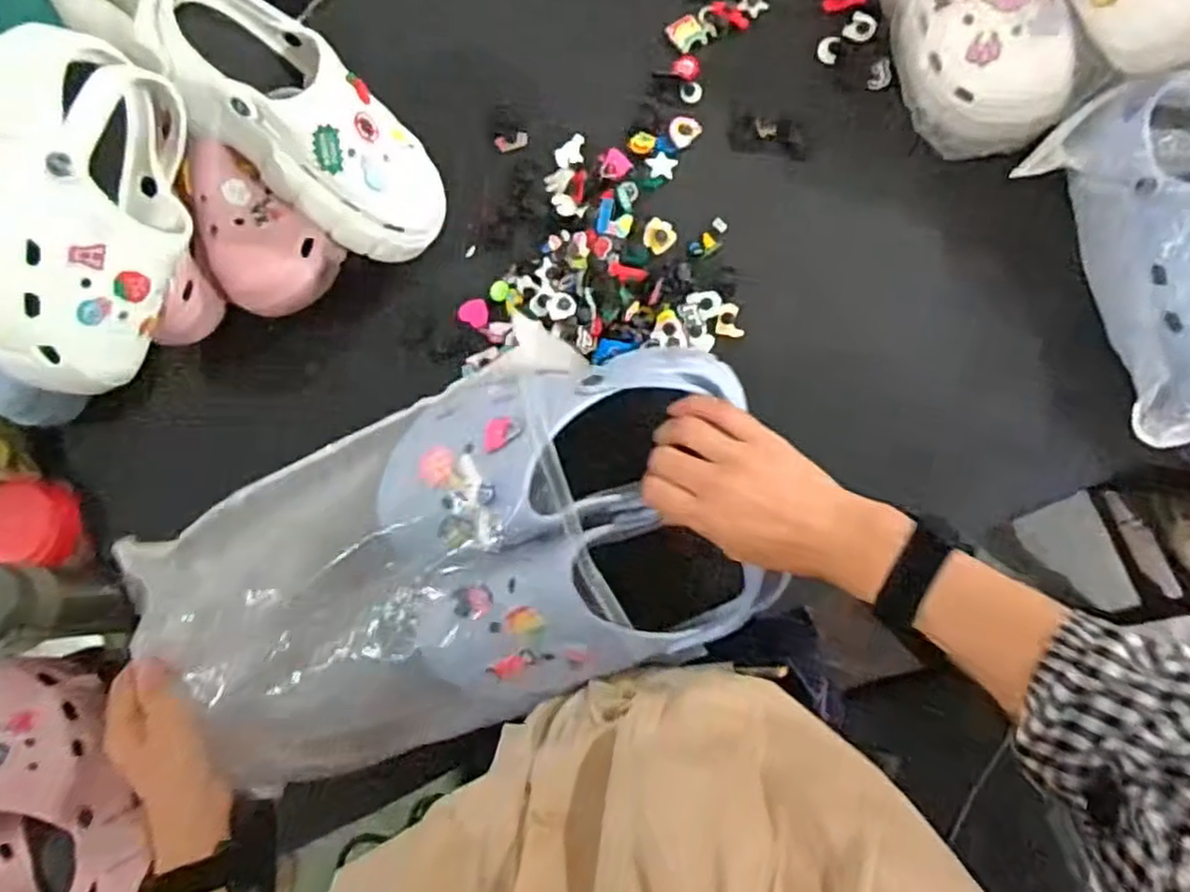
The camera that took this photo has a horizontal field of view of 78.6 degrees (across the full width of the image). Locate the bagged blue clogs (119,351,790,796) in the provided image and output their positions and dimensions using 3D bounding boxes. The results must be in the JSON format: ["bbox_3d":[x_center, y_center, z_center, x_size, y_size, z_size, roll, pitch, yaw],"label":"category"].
[{"bbox_3d":[-0.111,0.088,0.490,0.440,0.093,0.225,-20,81,3],"label":"bagged blue clogs"}]

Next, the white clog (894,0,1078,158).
[{"bbox_3d":[0.304,-0.365,0.589,0.095,0.086,0.243,-19,98,3],"label":"white clog"}]

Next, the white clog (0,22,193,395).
[{"bbox_3d":[-0.391,-0.165,0.546,0.098,0.133,0.243,18,85,8],"label":"white clog"}]

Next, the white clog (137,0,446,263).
[{"bbox_3d":[-0.226,-0.256,0.578,0.253,0.076,0.117,39,88,-26],"label":"white clog"}]

